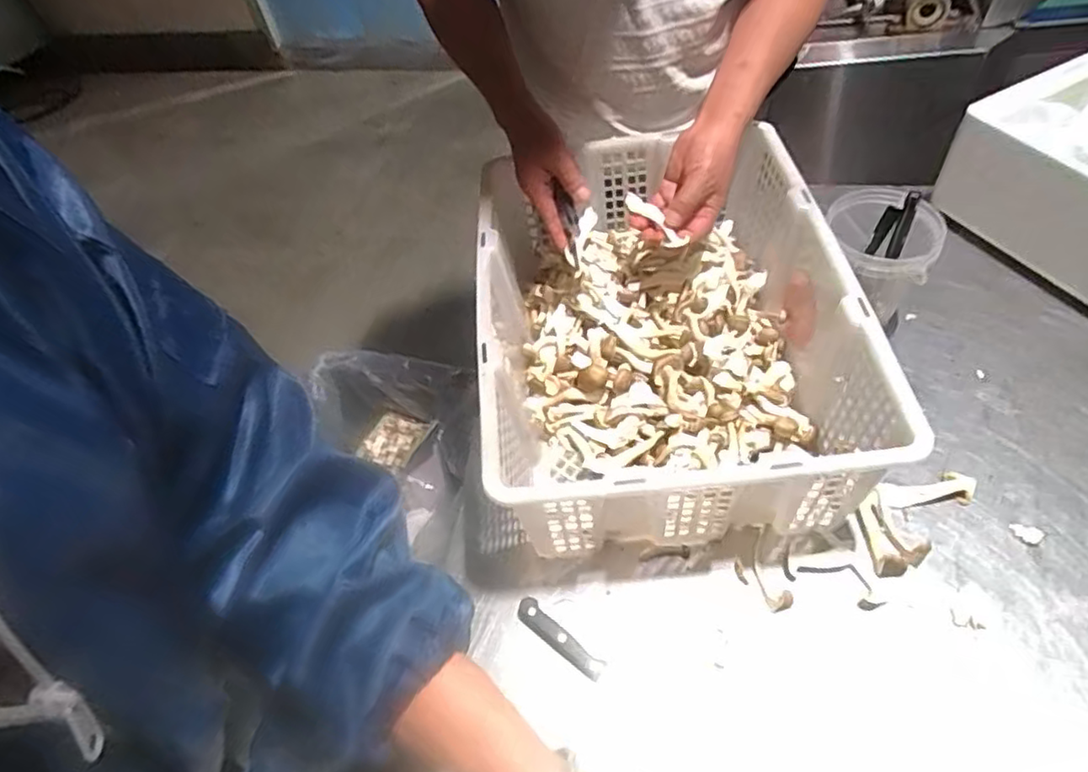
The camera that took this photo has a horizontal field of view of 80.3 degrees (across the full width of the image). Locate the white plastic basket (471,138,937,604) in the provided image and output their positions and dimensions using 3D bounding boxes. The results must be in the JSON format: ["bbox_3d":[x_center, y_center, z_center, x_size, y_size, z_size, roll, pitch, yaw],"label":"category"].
[{"bbox_3d":[0.125,-0.071,0.678,0.387,0.153,0.509,0,53,4],"label":"white plastic basket"}]

